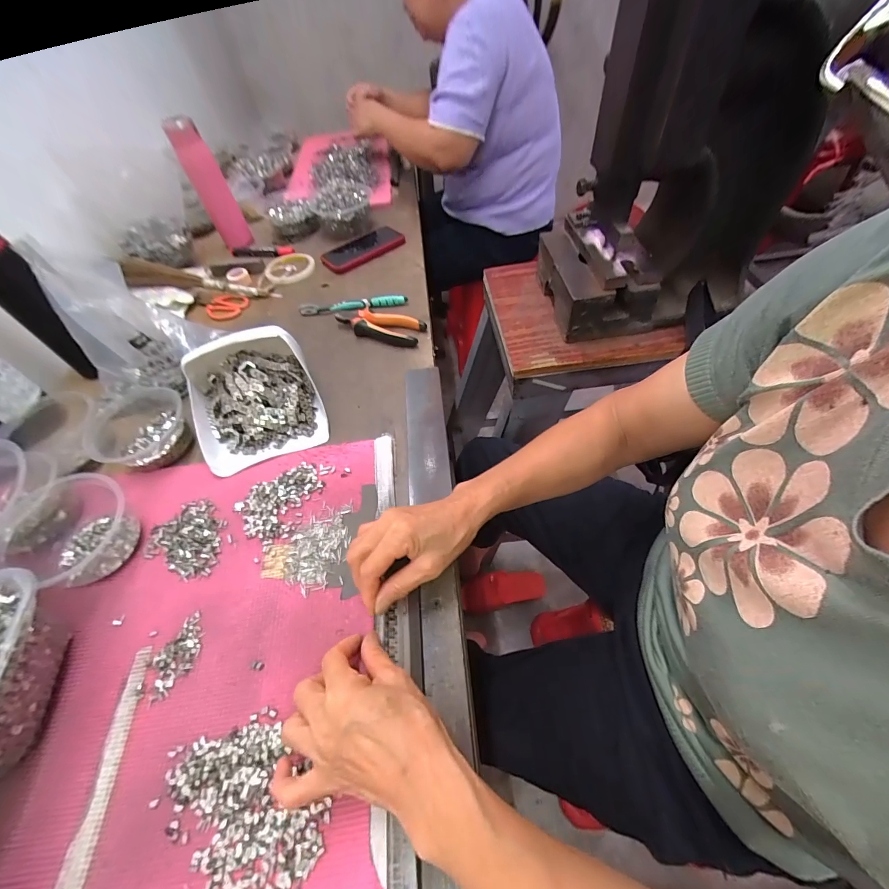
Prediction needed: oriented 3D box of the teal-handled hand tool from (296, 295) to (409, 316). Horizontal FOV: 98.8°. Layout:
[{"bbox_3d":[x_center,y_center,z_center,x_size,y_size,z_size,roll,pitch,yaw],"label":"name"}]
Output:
[{"bbox_3d":[-0.159,-0.242,0.659,0.186,0.015,0.021,-5,54,1],"label":"teal-handled hand tool"}]

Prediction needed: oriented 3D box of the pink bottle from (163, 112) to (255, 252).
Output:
[{"bbox_3d":[-0.473,-0.524,0.770,0.056,0.212,0.055,-38,60,-22],"label":"pink bottle"}]

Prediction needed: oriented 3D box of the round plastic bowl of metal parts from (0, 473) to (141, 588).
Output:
[{"bbox_3d":[-0.399,0.089,0.401,0.124,0.061,0.106,8,55,10],"label":"round plastic bowl of metal parts"}]

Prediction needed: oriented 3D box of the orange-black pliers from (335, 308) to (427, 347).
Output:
[{"bbox_3d":[-0.108,-0.191,0.610,0.153,0.023,0.051,16,56,15],"label":"orange-black pliers"}]

